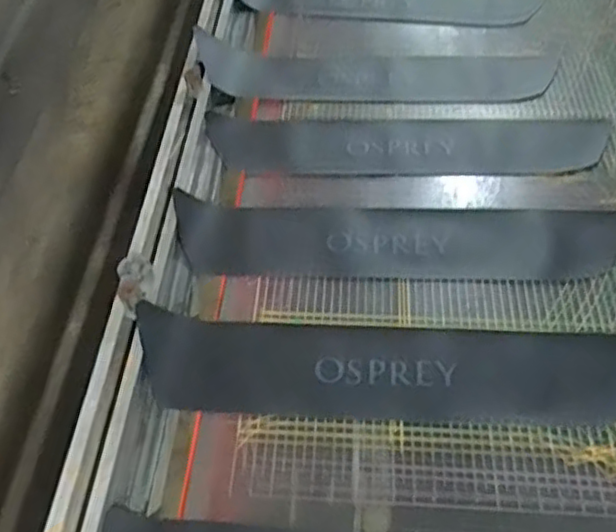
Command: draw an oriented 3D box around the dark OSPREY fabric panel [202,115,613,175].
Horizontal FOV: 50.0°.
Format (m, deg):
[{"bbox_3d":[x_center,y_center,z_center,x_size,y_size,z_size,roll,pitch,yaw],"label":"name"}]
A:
[{"bbox_3d":[0.146,-0.178,0.962,0.566,0.009,0.128,-1,49,0],"label":"dark OSPREY fabric panel"}]

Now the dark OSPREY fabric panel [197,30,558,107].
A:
[{"bbox_3d":[0.107,-0.308,1.062,0.571,0.021,0.161,4,49,3],"label":"dark OSPREY fabric panel"}]

